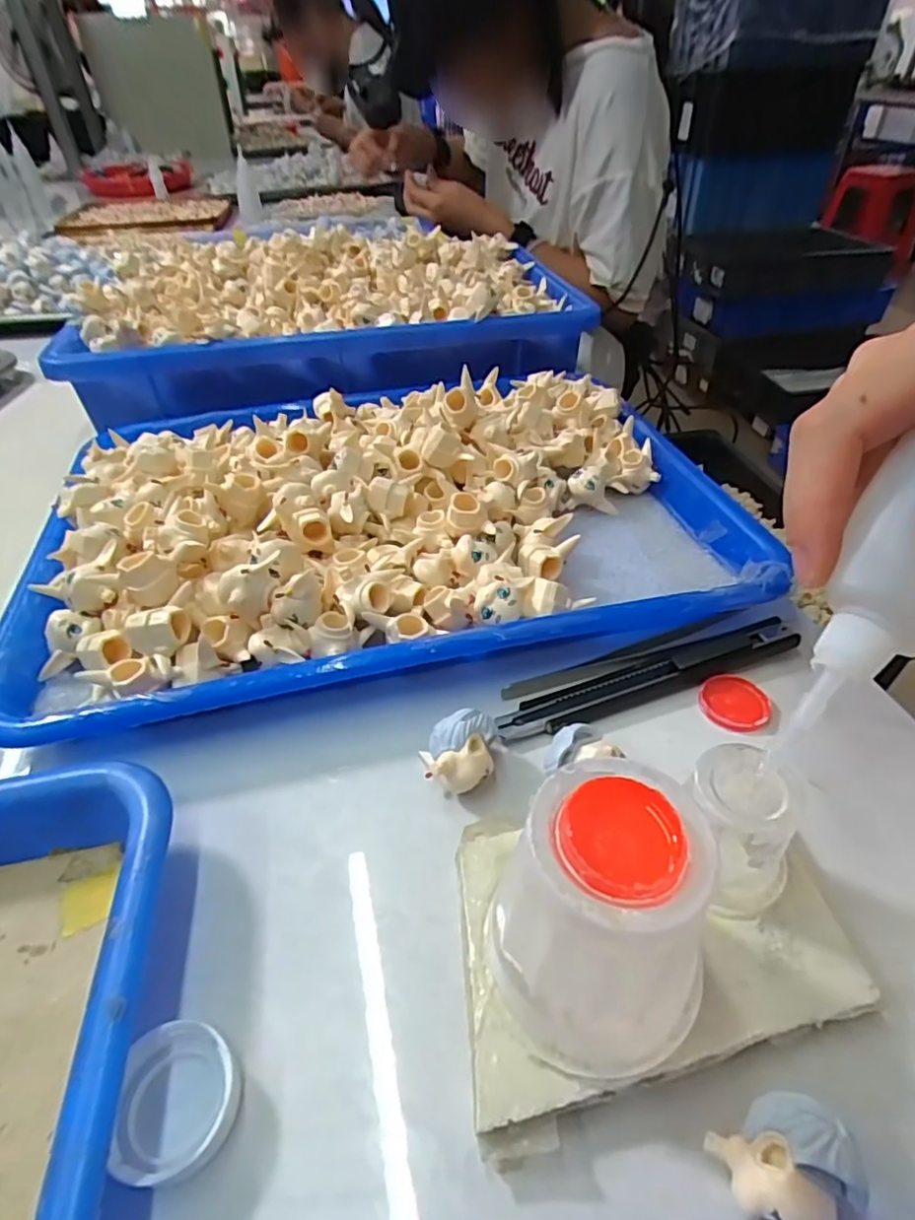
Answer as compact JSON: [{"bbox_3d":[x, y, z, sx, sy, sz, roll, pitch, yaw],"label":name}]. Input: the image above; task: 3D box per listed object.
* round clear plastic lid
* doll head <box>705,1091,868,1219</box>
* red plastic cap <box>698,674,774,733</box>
[{"bbox_3d":[-0.069,0.118,0.150,0.028,0.012,0.032,-9,43,-8],"label":"round clear plastic lid"},{"bbox_3d":[0.069,0.119,0.132,0.023,0.025,0.021,-1,42,1],"label":"doll head"},{"bbox_3d":[0.109,0.036,0.241,0.028,0.005,0.026,-1,42,1],"label":"red plastic cap"}]

